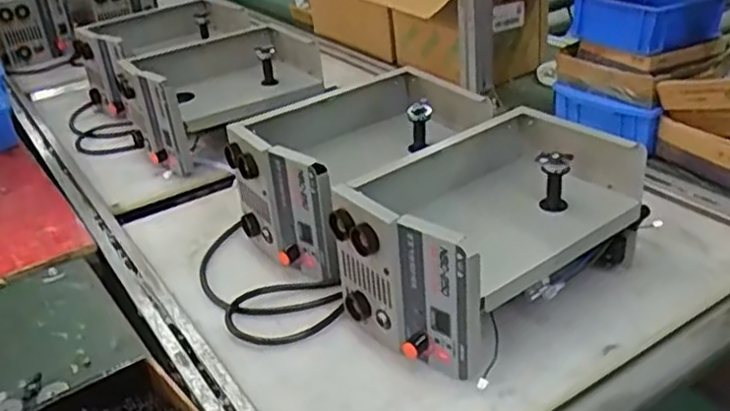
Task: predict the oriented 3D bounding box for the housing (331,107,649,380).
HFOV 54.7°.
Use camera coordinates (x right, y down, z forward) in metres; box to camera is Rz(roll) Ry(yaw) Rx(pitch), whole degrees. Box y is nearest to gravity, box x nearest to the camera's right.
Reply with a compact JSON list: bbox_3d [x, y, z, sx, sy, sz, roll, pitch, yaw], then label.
[{"bbox_3d":[0.133,0.030,0.744,0.299,0.152,0.170,-25,36,-31],"label":"housing"}]

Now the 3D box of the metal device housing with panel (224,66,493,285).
[{"bbox_3d":[-0.004,-0.045,0.896,0.298,0.153,0.198,-26,36,-32],"label":"metal device housing with panel"}]

